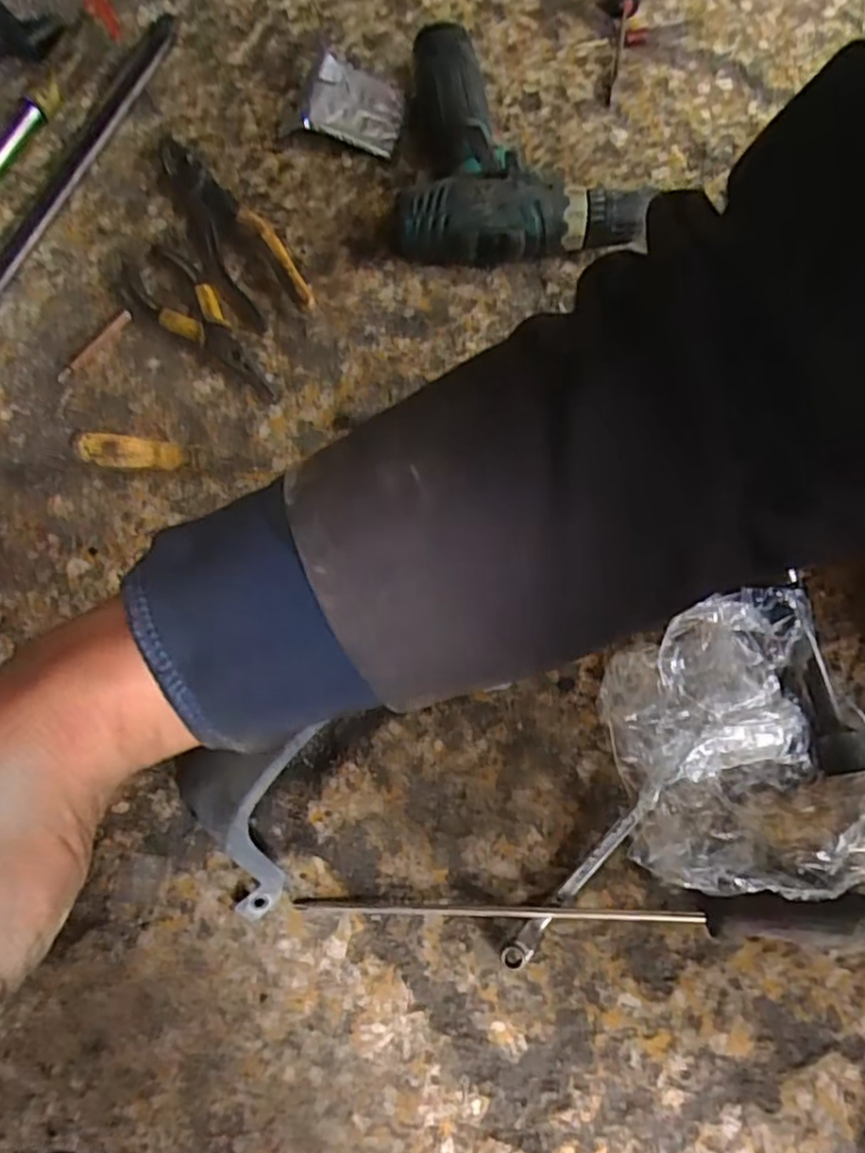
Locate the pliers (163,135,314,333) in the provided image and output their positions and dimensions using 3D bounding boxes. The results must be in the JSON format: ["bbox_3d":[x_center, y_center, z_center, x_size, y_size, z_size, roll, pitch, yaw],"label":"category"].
[{"bbox_3d":[-0.166,-0.275,0.535,0.058,0.021,0.195,-32,77,-8],"label":"pliers"}]

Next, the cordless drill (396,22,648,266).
[{"bbox_3d":[0.070,-0.347,0.549,0.191,0.054,0.201,2,75,1],"label":"cordless drill"}]

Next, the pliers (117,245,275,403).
[{"bbox_3d":[-0.179,-0.193,0.516,0.053,0.015,0.164,-41,78,-10],"label":"pliers"}]

